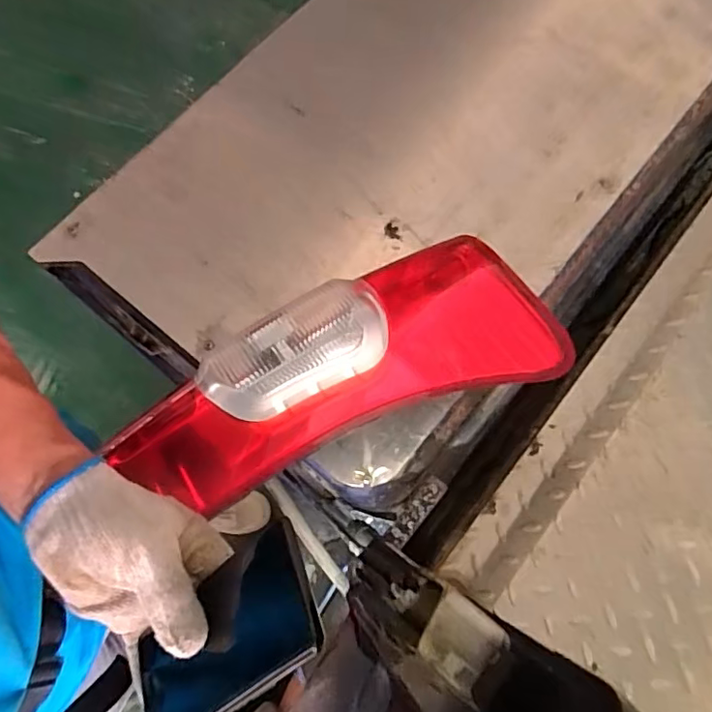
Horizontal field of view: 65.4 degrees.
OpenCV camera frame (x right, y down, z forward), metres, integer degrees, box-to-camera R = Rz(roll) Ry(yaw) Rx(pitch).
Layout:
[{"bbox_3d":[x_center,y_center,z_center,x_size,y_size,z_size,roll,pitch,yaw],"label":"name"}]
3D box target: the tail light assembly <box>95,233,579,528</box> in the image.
[{"bbox_3d":[-0.009,0.005,0.466,0.336,0.055,0.150,-23,75,-8],"label":"tail light assembly"}]

